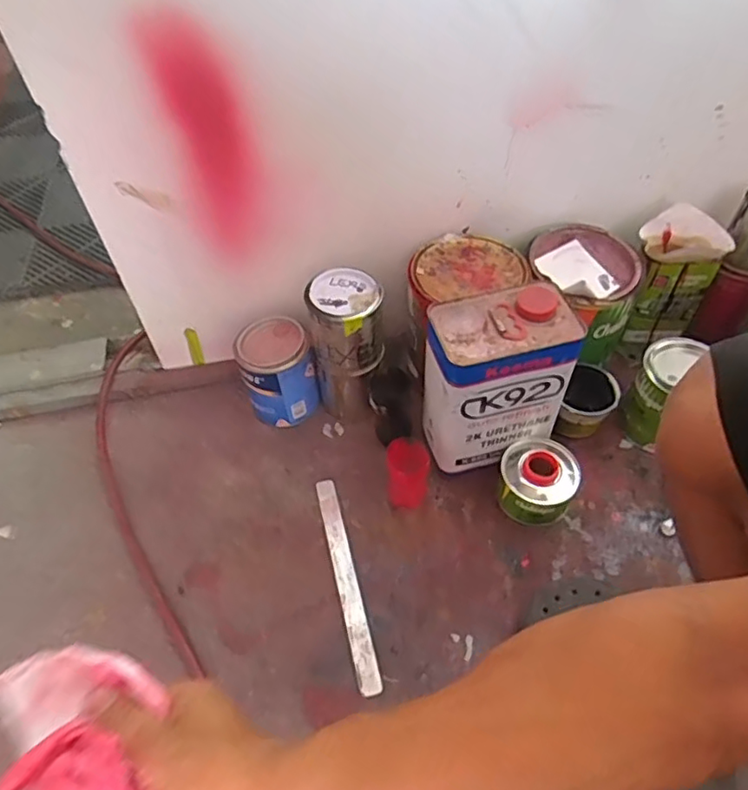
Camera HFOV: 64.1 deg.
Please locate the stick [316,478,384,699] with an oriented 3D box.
[{"bbox_3d":[-0.037,0.231,0.763,0.026,0.007,0.284,-13,53,-7],"label":"stick"}]

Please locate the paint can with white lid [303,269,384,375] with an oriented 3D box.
[{"bbox_3d":[-0.037,-0.095,0.814,0.097,0.118,0.094,-2,52,2],"label":"paint can with white lid"}]

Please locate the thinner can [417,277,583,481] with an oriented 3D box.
[{"bbox_3d":[0.150,-0.018,0.770,0.158,0.229,0.108,-15,53,-9],"label":"thinner can"}]

